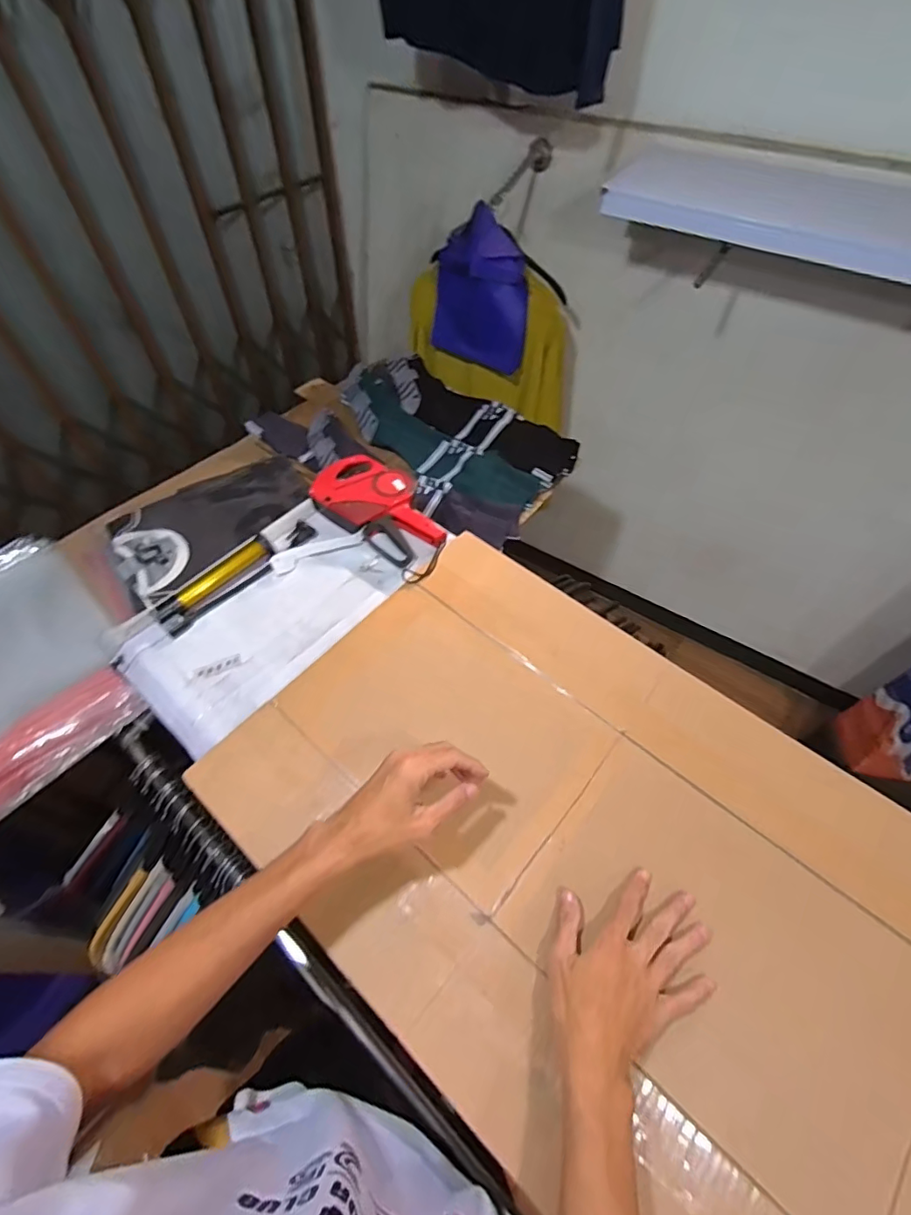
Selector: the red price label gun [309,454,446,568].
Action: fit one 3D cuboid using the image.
[{"bbox_3d":[-0.117,-0.153,0.833,0.221,0.065,0.121,35,62,22],"label":"red price label gun"}]

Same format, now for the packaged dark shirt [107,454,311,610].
[{"bbox_3d":[-0.444,-0.173,0.966,0.219,0.022,0.359,38,64,23],"label":"packaged dark shirt"}]

